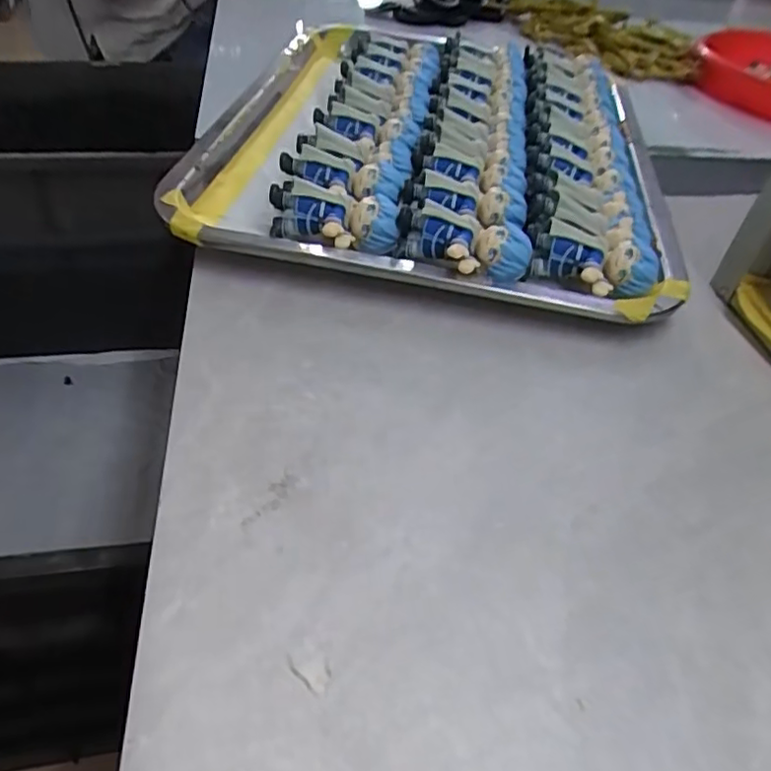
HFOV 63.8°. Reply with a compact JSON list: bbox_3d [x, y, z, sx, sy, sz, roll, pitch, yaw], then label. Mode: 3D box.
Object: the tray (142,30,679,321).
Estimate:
[{"bbox_3d":[0.039,-0.165,0.404,0.260,0.039,0.340,10,44,4],"label":"tray"}]

